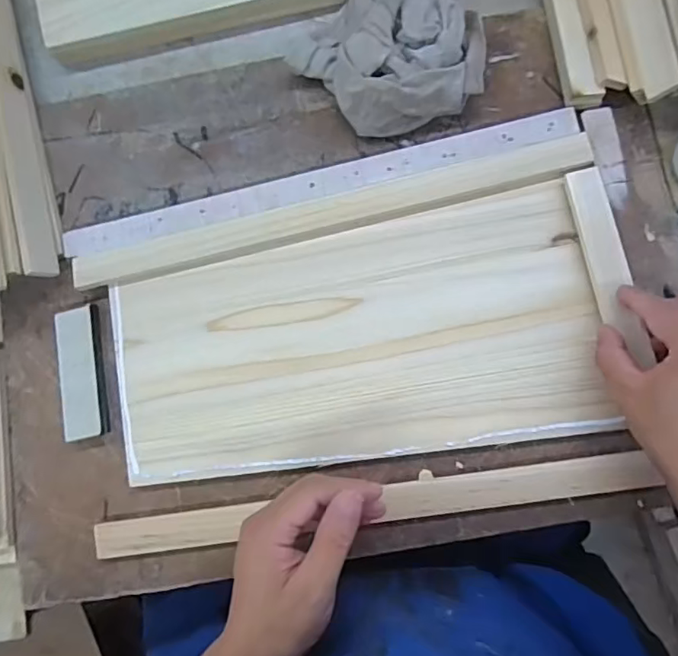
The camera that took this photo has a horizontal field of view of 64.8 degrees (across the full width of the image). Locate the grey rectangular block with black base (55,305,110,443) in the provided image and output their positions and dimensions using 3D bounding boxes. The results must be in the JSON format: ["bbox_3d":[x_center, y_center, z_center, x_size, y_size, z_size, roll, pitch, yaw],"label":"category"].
[{"bbox_3d":[-0.220,0.039,0.457,0.037,0.010,0.110,-9,82,3],"label":"grey rectangular block with black base"}]

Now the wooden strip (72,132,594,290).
[{"bbox_3d":[-0.008,-0.099,0.459,0.446,0.009,0.027,-14,82,2],"label":"wooden strip"}]

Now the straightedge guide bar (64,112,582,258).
[{"bbox_3d":[-0.018,-0.124,0.464,0.449,0.008,0.024,-13,82,2],"label":"straightedge guide bar"}]

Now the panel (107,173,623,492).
[{"bbox_3d":[0.010,0.009,0.445,0.391,0.007,0.195,-8,82,3],"label":"panel"}]

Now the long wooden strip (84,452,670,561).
[{"bbox_3d":[0.024,0.145,0.429,0.441,0.015,0.031,-9,82,3],"label":"long wooden strip"}]

